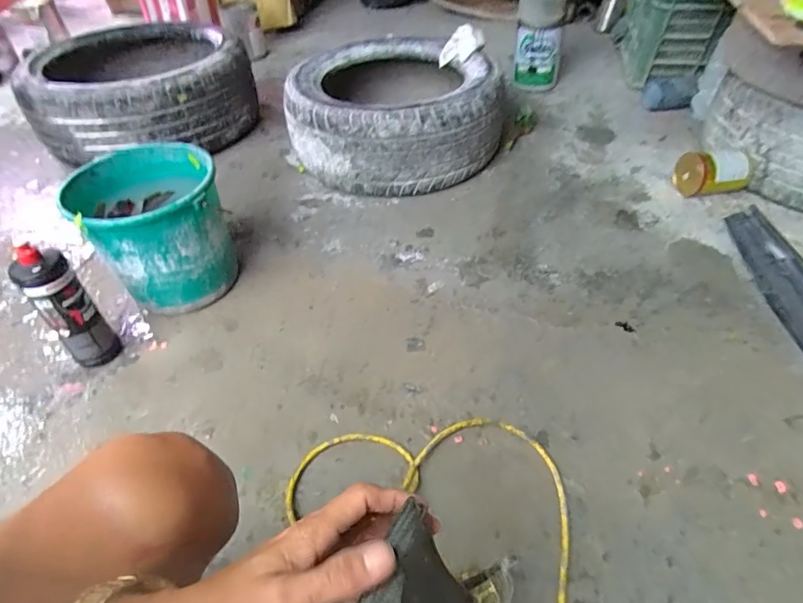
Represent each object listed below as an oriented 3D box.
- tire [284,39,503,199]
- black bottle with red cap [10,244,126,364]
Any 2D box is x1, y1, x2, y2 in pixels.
[{"bbox_3d":[-0.033,-0.558,1.417,0.578,0.233,0.592,-8,44,-4],"label":"tire"},{"bbox_3d":[-0.596,0.020,0.858,0.080,0.256,0.064,-35,52,-28],"label":"black bottle with red cap"}]

